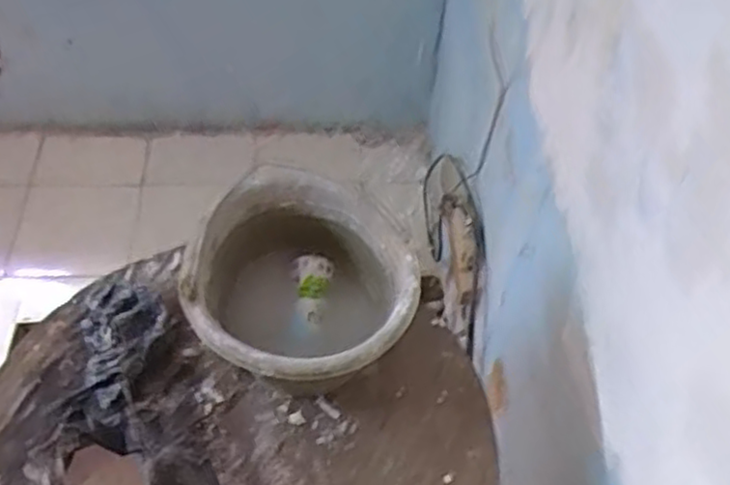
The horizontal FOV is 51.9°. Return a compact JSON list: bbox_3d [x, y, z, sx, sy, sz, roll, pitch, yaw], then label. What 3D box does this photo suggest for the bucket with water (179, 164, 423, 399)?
[{"bbox_3d":[-0.066,0.067,0.852,0.234,0.166,0.240,1,52,-2],"label":"bucket with water"}]

